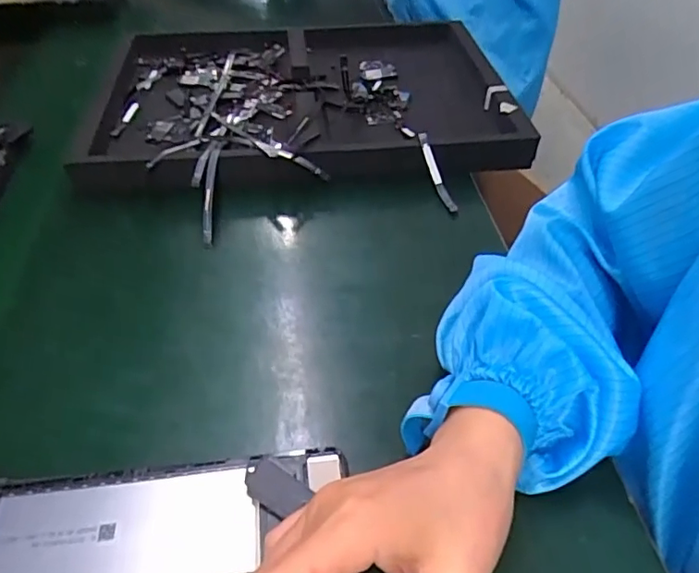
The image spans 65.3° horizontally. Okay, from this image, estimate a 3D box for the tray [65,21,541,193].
[{"bbox_3d":[-0.054,-0.213,0.618,0.446,0.053,0.345,-2,45,-4],"label":"tray"}]

